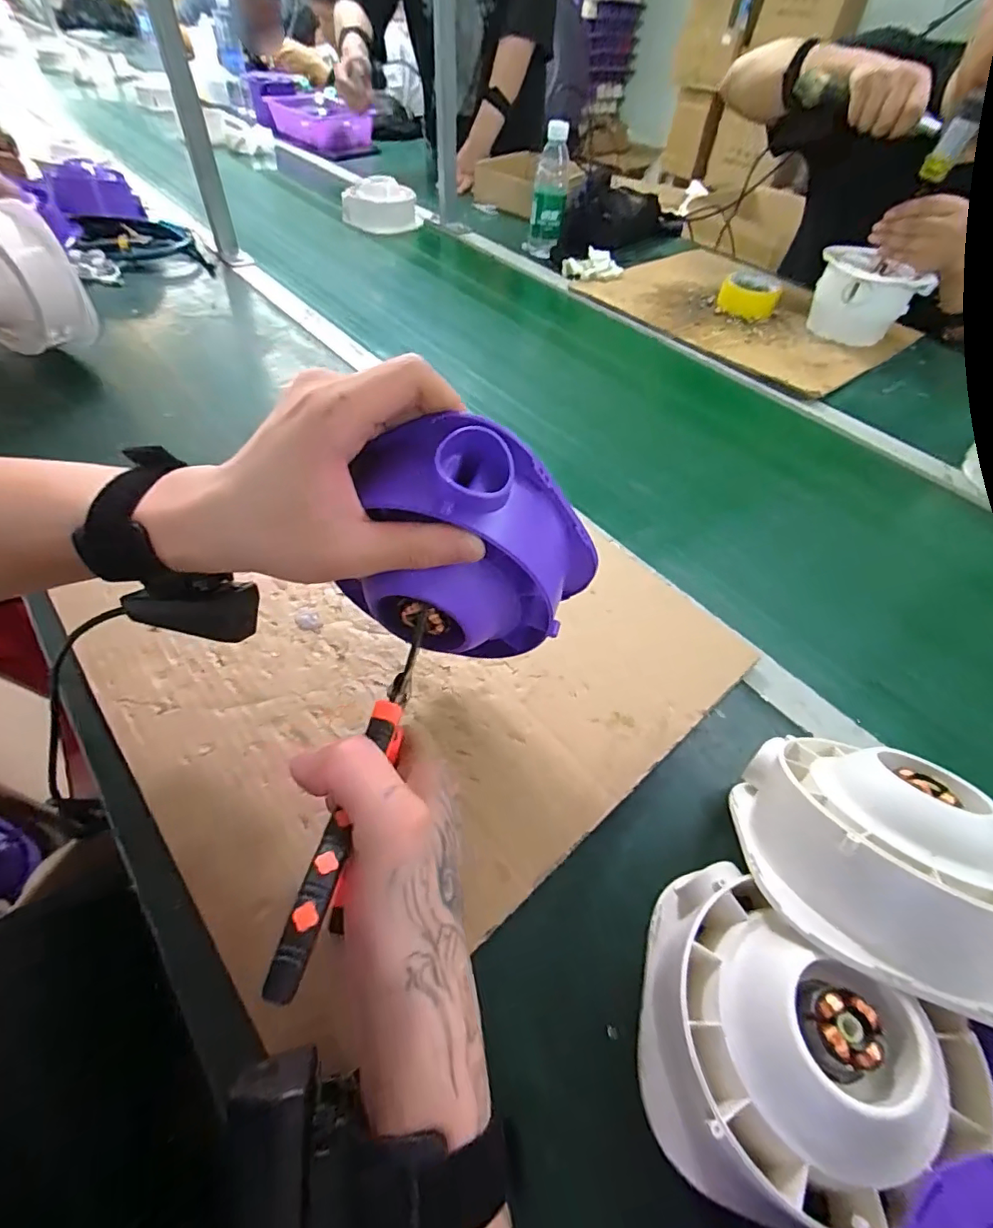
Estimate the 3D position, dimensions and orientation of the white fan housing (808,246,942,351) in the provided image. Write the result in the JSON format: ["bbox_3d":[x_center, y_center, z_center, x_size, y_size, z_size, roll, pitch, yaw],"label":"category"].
[{"bbox_3d":[0.586,-0.516,0.856,0.141,0.100,0.124,10,52,3],"label":"white fan housing"}]

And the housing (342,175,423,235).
[{"bbox_3d":[-0.232,-0.831,1.060,0.153,0.068,0.102,-5,53,-8],"label":"housing"}]

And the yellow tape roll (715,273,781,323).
[{"bbox_3d":[0.432,-0.548,0.900,0.098,0.041,0.101,18,53,10],"label":"yellow tape roll"}]

